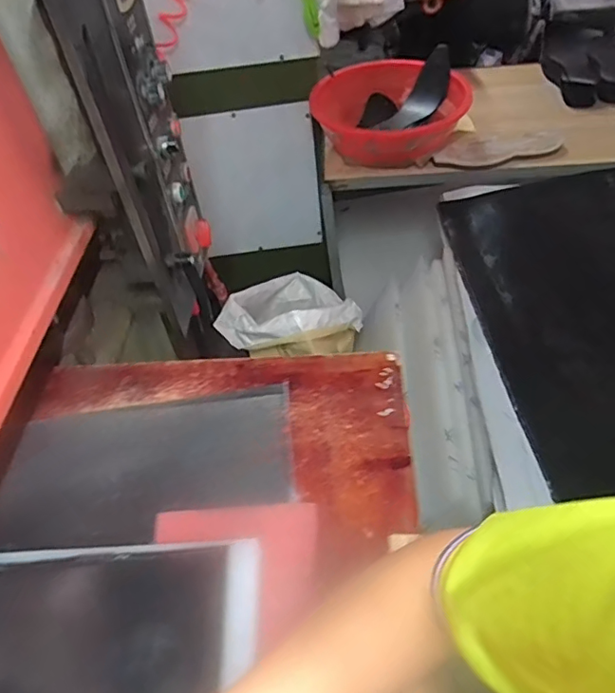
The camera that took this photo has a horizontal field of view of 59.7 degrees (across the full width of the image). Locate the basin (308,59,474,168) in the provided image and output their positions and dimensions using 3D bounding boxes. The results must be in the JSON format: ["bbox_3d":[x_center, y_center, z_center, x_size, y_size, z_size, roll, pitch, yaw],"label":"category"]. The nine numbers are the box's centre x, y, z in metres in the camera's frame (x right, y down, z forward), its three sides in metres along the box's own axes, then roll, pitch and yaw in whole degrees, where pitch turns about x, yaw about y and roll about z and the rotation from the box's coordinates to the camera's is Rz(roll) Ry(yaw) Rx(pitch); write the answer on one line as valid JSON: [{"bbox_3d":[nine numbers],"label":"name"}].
[{"bbox_3d":[0.246,-0.619,1.403,0.390,0.185,0.298,-35,53,-22],"label":"basin"}]

